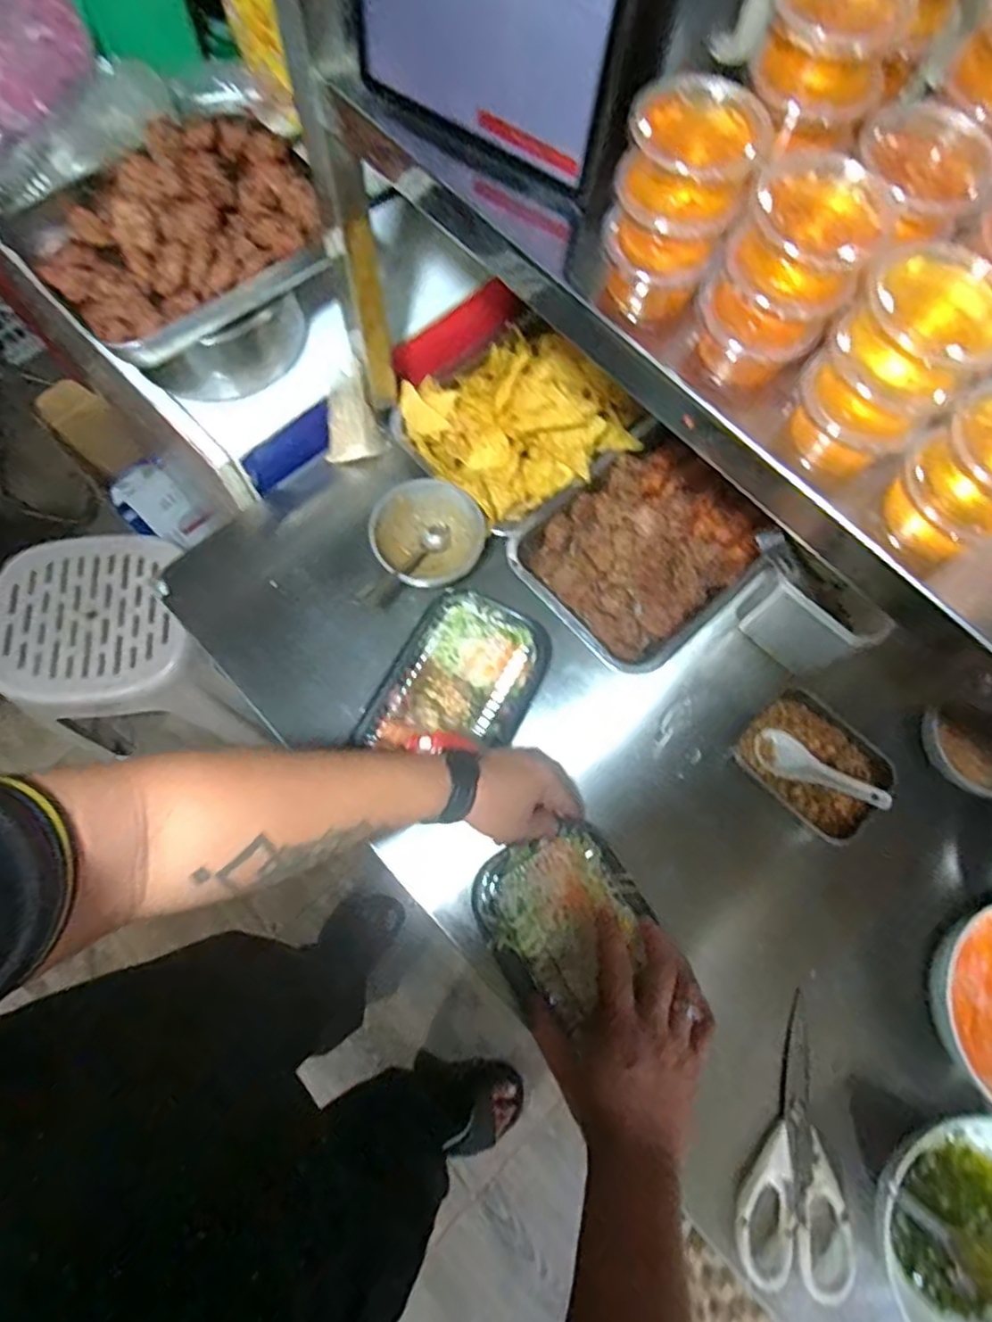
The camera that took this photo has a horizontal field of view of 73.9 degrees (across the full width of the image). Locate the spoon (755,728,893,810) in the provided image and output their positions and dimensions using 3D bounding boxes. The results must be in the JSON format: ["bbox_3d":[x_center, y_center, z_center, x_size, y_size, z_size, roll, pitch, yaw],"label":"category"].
[{"bbox_3d":[0.313,0.103,0.636,0.122,0.030,0.038,25,74,6],"label":"spoon"}]

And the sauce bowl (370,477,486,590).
[{"bbox_3d":[-0.068,-0.126,0.685,0.107,0.056,0.110,0,73,-1],"label":"sauce bowl"}]

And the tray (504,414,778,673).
[{"bbox_3d":[0.159,-0.121,0.703,0.248,0.043,0.200,-43,78,-13],"label":"tray"}]

